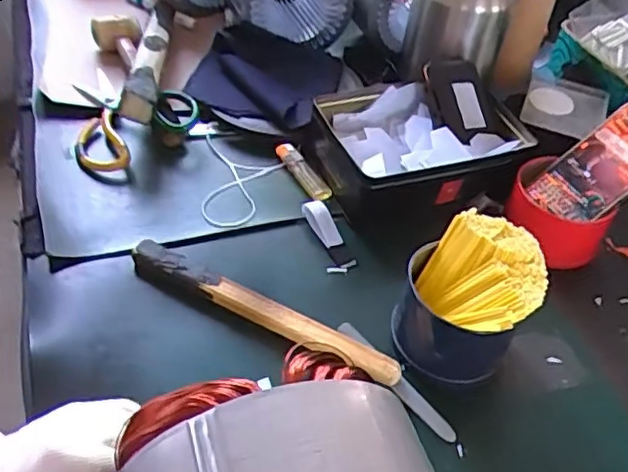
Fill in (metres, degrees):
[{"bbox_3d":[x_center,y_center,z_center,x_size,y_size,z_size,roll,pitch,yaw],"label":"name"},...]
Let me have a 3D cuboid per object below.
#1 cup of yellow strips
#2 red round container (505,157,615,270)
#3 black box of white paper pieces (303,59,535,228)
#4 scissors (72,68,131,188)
[{"bbox_3d":[0.126,0.051,0.526,0.102,0.098,0.100,3,45,-3],"label":"cup of yellow strips"},{"bbox_3d":[0.244,-0.020,0.644,0.099,0.064,0.094,3,45,-3],"label":"red round container"},{"bbox_3d":[0.119,-0.108,0.692,0.227,0.073,0.148,-14,48,-19],"label":"black box of white paper pieces"},{"bbox_3d":[-0.244,-0.128,0.721,0.053,0.029,0.190,-11,47,-13],"label":"scissors"}]

